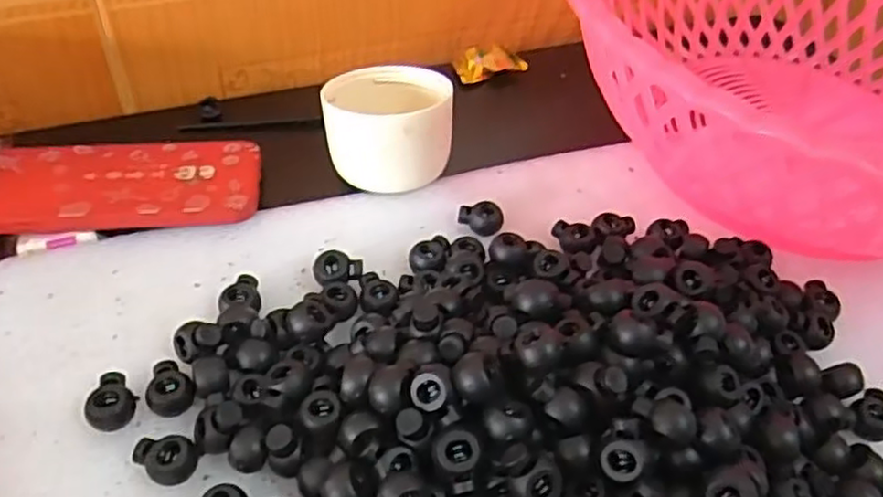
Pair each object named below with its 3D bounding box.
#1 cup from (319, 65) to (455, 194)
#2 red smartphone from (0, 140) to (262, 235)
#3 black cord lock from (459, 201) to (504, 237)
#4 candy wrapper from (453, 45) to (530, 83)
[{"bbox_3d":[-0.028,-0.064,0.374,0.068,0.043,0.059,3,49,-3],"label":"cup"},{"bbox_3d":[-0.164,-0.035,0.357,0.137,0.010,0.070,-4,50,-9],"label":"red smartphone"},{"bbox_3d":[0.020,-0.015,0.357,0.022,0.011,0.016,14,49,7],"label":"black cord lock"},{"bbox_3d":[0.033,-0.123,0.467,0.047,0.014,0.018,-11,51,-14],"label":"candy wrapper"}]

